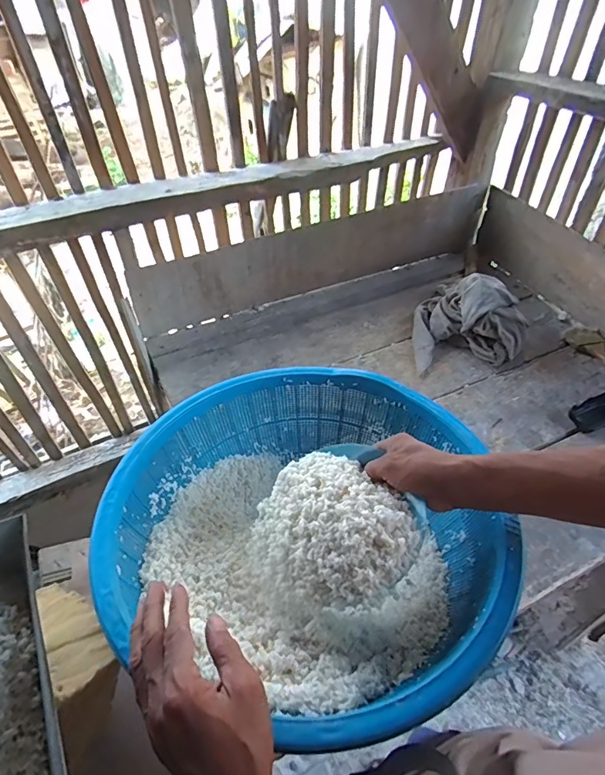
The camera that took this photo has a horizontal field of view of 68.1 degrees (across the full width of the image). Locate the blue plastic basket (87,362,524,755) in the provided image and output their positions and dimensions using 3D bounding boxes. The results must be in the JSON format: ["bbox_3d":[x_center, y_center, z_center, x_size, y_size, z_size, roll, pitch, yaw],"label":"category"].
[{"bbox_3d":[0.005,0.147,0.525,0.414,0.146,0.396,16,47,16],"label":"blue plastic basket"}]

